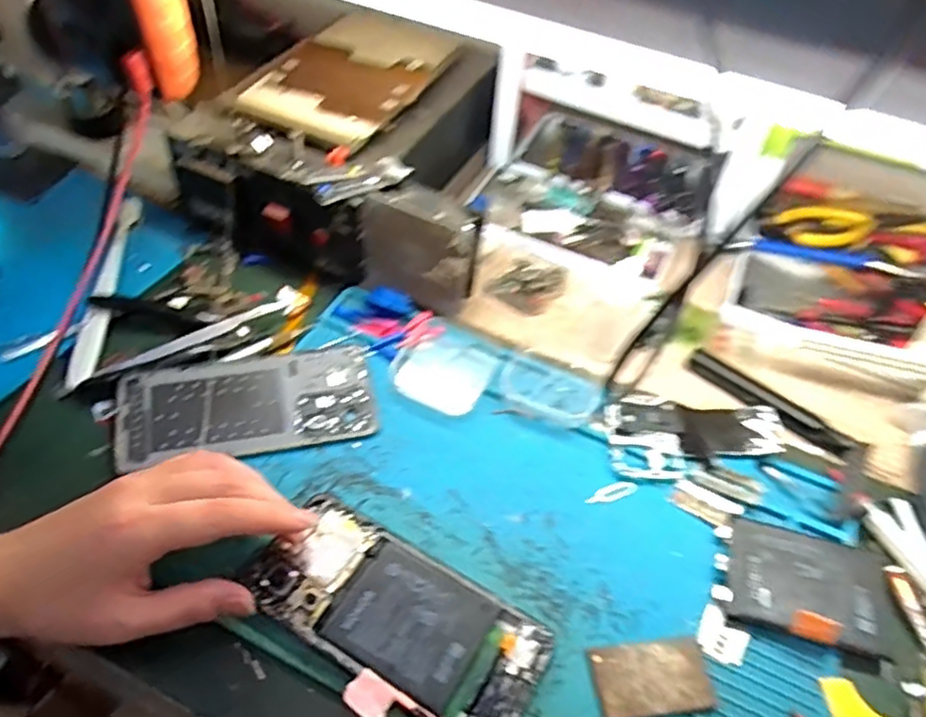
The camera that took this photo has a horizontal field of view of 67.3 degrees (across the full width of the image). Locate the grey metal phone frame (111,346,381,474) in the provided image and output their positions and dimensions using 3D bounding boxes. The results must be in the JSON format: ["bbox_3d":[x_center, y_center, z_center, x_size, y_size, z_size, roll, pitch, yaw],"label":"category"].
[{"bbox_3d":[-0.139,0.028,0.450,0.160,0.010,0.072,-9,50,-12],"label":"grey metal phone frame"}]

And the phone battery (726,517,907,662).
[{"bbox_3d":[0.200,0.129,0.394,0.096,0.012,0.065,16,50,10],"label":"phone battery"}]

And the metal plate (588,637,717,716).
[{"bbox_3d":[0.098,0.165,0.359,0.060,0.004,0.036,-5,50,-9],"label":"metal plate"}]

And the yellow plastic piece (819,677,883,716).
[{"bbox_3d":[0.207,0.179,0.359,0.037,0.004,0.026,1,49,-4],"label":"yellow plastic piece"}]

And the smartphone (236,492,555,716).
[{"bbox_3d":[-0.038,0.137,0.363,0.158,0.009,0.083,27,52,17],"label":"smartphone"}]

